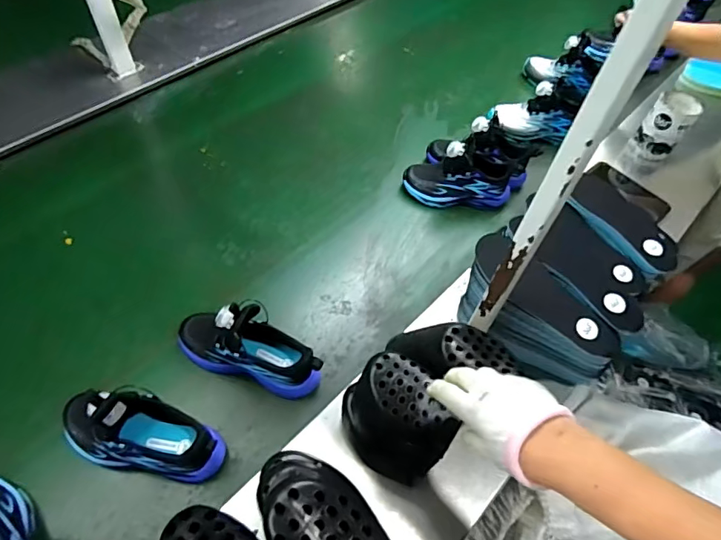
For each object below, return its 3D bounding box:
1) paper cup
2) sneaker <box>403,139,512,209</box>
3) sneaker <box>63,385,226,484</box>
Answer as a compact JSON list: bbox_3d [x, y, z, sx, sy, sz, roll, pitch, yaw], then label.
[{"bbox_3d":[0.636,-0.301,1.005,0.080,0.106,0.093,37,60,17],"label":"paper cup"},{"bbox_3d":[0.182,-0.174,0.898,0.193,0.116,0.075,5,55,-2],"label":"sneaker"},{"bbox_3d":[-0.274,0.202,0.596,0.200,0.132,0.074,10,55,2],"label":"sneaker"}]

